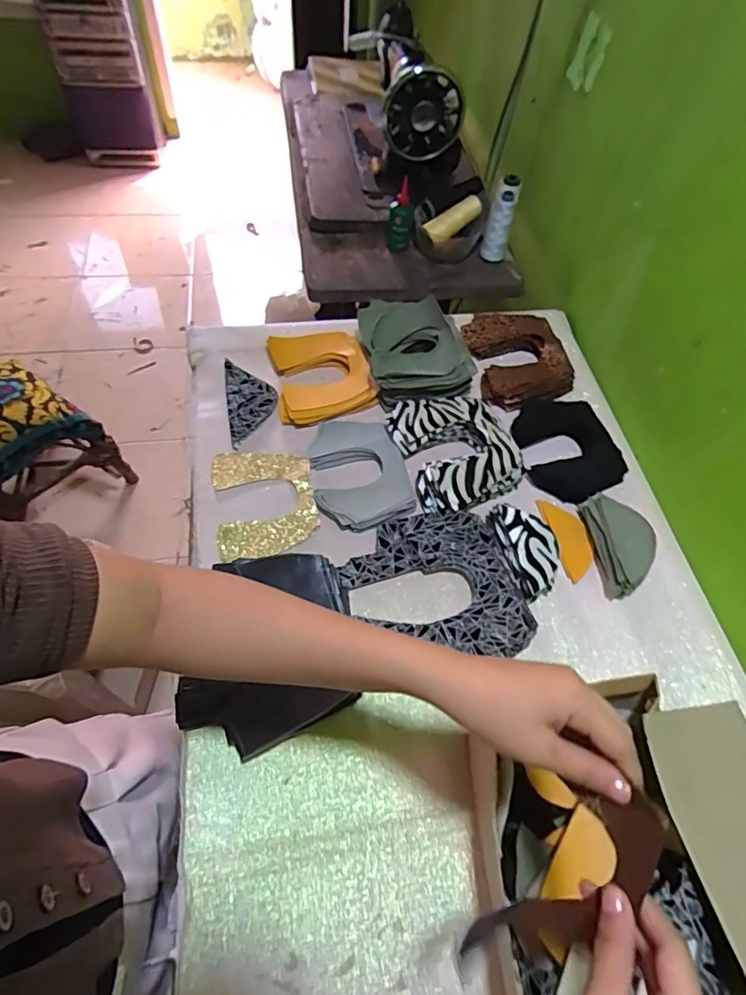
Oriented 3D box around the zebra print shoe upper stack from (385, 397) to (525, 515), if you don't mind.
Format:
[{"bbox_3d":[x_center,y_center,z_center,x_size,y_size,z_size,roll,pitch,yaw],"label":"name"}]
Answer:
[{"bbox_3d":[0.109,-0.066,0.690,0.146,0.047,0.176,-16,61,-14],"label":"zebra print shoe upper stack"}]

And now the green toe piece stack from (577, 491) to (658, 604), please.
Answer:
[{"bbox_3d":[0.302,0.055,0.636,0.064,0.043,0.127,1,57,-4],"label":"green toe piece stack"}]

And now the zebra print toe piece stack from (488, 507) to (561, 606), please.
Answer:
[{"bbox_3d":[0.183,0.059,0.626,0.063,0.035,0.121,-11,59,-11],"label":"zebra print toe piece stack"}]

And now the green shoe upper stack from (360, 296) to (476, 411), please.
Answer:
[{"bbox_3d":[0.060,-0.214,0.759,0.148,0.061,0.168,-14,61,-14],"label":"green shoe upper stack"}]

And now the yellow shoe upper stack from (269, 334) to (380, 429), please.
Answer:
[{"bbox_3d":[-0.073,-0.178,0.755,0.136,0.018,0.151,-8,60,-10],"label":"yellow shoe upper stack"}]

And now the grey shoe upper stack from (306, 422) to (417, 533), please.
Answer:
[{"bbox_3d":[-0.021,-0.037,0.670,0.115,0.021,0.166,-13,61,-13],"label":"grey shoe upper stack"}]

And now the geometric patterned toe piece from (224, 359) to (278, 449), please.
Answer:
[{"bbox_3d":[-0.171,-0.135,0.736,0.069,0.008,0.140,-9,65,-11],"label":"geometric patterned toe piece"}]

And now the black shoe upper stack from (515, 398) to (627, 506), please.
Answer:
[{"bbox_3d":[0.261,-0.075,0.723,0.123,0.031,0.169,-15,61,-14],"label":"black shoe upper stack"}]

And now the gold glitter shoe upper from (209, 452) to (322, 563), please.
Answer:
[{"bbox_3d":[-0.136,0.003,0.661,0.123,0.013,0.149,-9,60,-11],"label":"gold glitter shoe upper"}]

